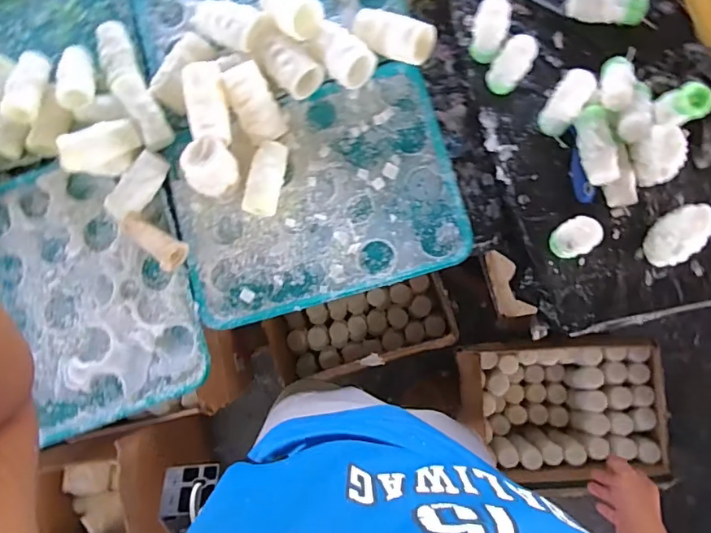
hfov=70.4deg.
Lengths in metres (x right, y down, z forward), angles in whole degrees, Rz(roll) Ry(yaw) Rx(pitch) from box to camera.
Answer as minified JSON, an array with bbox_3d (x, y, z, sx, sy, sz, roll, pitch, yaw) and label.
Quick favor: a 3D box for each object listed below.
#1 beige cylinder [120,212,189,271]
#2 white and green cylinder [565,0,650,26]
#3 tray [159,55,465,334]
[{"bbox_3d":[-0.320,-0.042,0.794,0.113,0.041,0.046,35,87,10],"label":"beige cylinder"},{"bbox_3d":[0.372,-0.386,0.745,0.111,0.038,0.034,19,85,8],"label":"white and green cylinder"},{"bbox_3d":[-0.067,-0.111,0.797,0.431,0.032,0.334,-17,81,4],"label":"tray"}]

